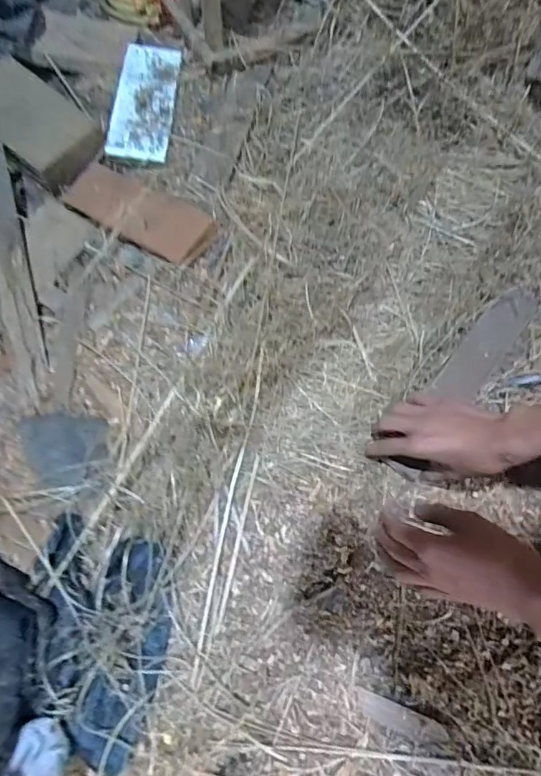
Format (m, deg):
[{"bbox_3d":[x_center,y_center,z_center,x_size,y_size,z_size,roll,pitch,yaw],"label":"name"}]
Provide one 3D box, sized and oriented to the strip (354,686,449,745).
[{"bbox_3d":[0.132,0.335,0.473,0.091,0.004,0.023,15,67,16],"label":"strip"}]

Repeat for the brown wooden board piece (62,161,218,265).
[{"bbox_3d":[-0.196,-0.266,0.690,0.228,0.028,0.094,28,72,5],"label":"brown wooden board piece"}]

